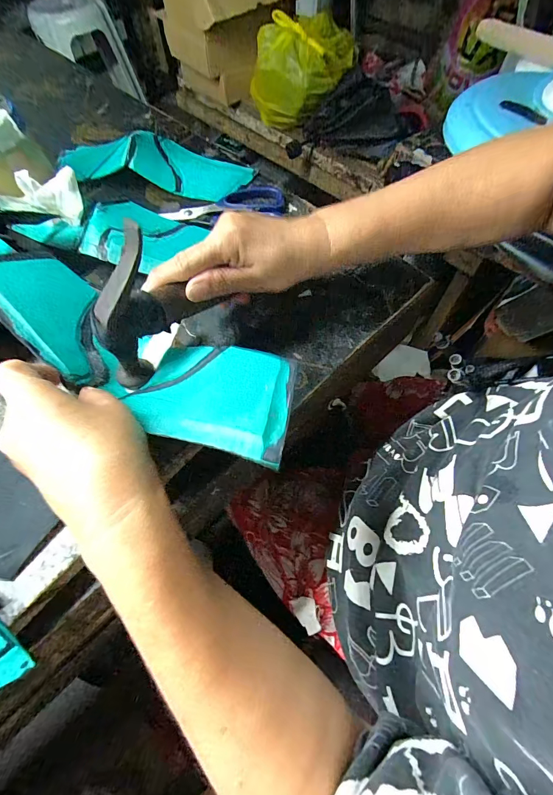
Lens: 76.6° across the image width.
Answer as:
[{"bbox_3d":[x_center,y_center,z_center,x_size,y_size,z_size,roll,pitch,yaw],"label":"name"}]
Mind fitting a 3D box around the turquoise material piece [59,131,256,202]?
[{"bbox_3d":[-0.147,-0.296,0.432,0.228,0.037,0.089,10,65,8],"label":"turquoise material piece"}]

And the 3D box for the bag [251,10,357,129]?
[{"bbox_3d":[0.066,-0.857,0.917,0.218,0.175,0.259,21,67,12],"label":"bag"}]

